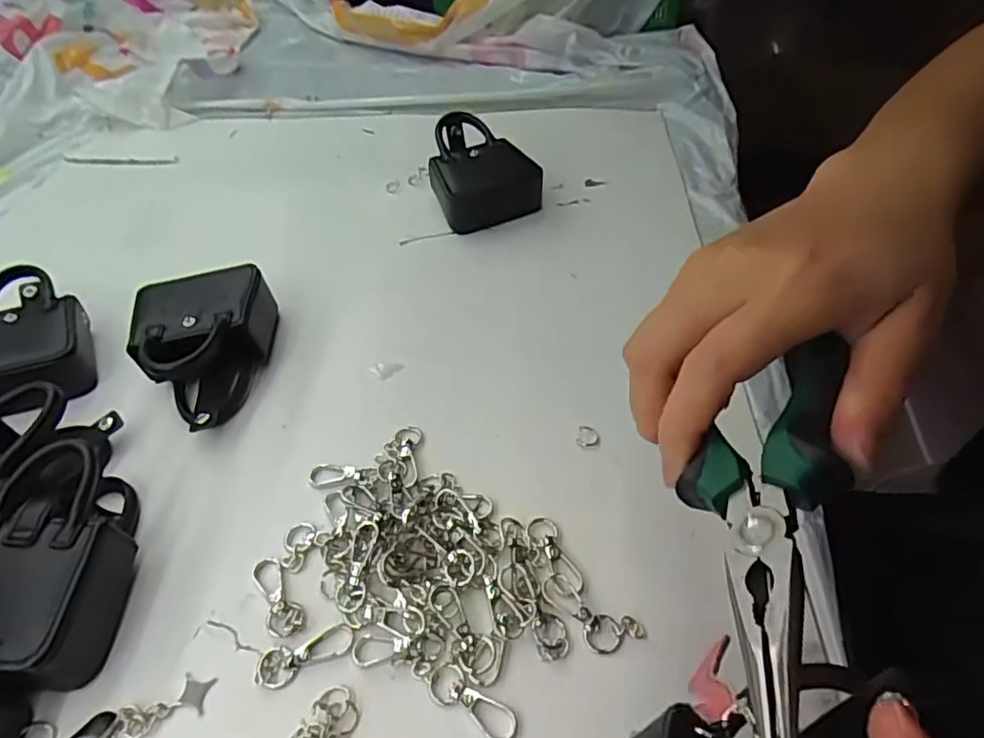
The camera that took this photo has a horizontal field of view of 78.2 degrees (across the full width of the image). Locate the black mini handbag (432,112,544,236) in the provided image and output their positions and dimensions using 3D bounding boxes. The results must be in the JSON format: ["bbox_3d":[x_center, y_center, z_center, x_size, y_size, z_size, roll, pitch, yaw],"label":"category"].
[{"bbox_3d":[-0.008,-0.155,0.480,0.080,0.050,0.094,-10,47,-8],"label":"black mini handbag"}]

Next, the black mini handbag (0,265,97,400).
[{"bbox_3d":[-0.291,-0.019,0.376,0.072,0.035,0.106,-18,49,-15],"label":"black mini handbag"}]

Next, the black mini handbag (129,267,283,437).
[{"bbox_3d":[-0.174,-0.012,0.361,0.077,0.041,0.109,-6,47,-4],"label":"black mini handbag"}]

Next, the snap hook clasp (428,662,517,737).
[{"bbox_3d":[-0.008,0.133,0.241,0.040,0.004,0.015,27,53,24],"label":"snap hook clasp"}]

